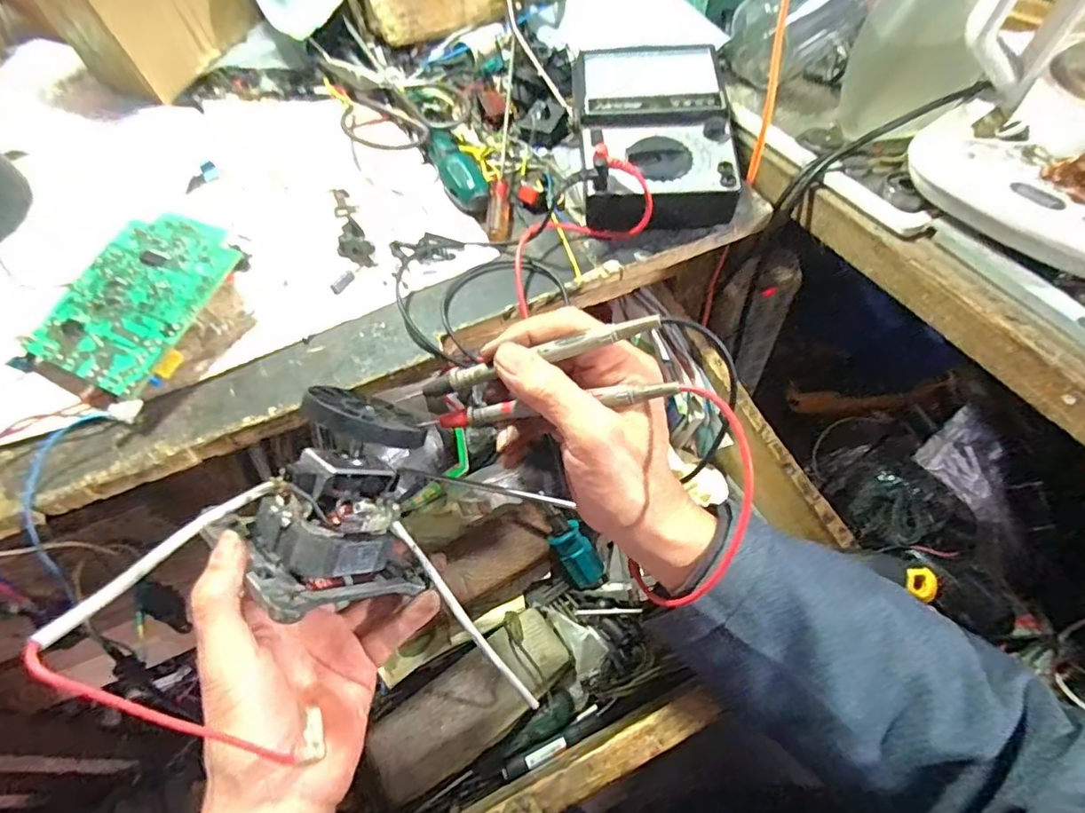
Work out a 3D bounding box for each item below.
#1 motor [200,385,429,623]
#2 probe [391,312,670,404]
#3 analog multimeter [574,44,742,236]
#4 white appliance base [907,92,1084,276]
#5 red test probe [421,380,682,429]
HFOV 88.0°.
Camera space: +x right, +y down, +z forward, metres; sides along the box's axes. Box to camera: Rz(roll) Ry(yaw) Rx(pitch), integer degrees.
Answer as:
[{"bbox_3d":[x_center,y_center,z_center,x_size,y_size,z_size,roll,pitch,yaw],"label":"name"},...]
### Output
[{"bbox_3d":[-0.117,0.054,0.306,0.107,0.082,0.129,4,83,-8],"label":"motor"},{"bbox_3d":[-0.010,-0.023,0.287,0.141,0.009,0.010,-16,59,13],"label":"probe"},{"bbox_3d":[0.082,-0.206,0.432,0.111,0.056,0.173,-2,58,1],"label":"analog multimeter"},{"bbox_3d":[0.310,-0.131,0.352,0.069,0.028,0.159,-30,61,-18],"label":"white appliance base"},{"bbox_3d":[-0.001,0.000,0.292,0.140,0.010,0.009,-9,58,16],"label":"red test probe"}]

